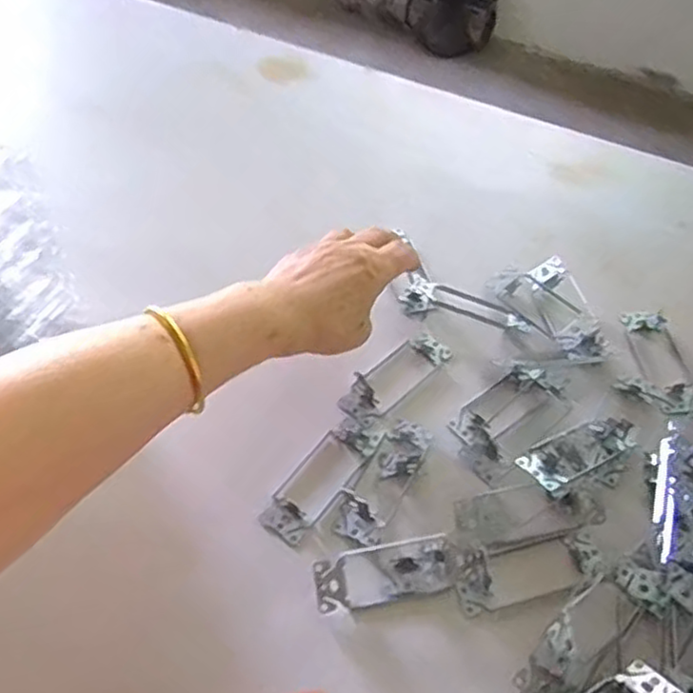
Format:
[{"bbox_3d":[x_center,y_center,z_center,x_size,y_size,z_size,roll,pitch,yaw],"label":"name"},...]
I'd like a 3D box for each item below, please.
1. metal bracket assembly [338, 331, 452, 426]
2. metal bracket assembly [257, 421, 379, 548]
[{"bbox_3d":[0.039,0.020,0.577,0.038,0.014,0.107,37,58,24],"label":"metal bracket assembly"},{"bbox_3d":[-0.017,0.093,0.518,0.038,0.012,0.108,30,55,19],"label":"metal bracket assembly"}]

